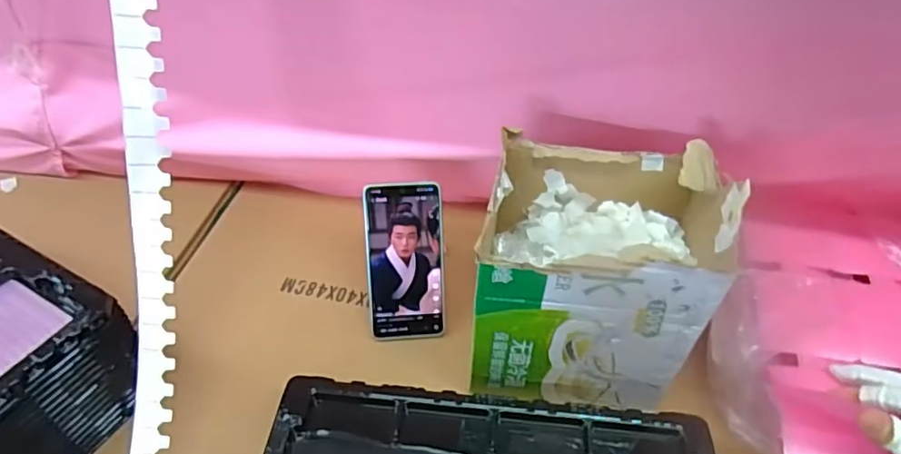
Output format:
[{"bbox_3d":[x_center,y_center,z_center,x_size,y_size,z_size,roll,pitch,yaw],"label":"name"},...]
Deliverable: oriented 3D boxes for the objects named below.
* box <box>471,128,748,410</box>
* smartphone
[{"bbox_3d":[0.122,0.037,0.524,0.192,0.203,0.157,4,46,1],"label":"box"},{"bbox_3d":[-0.047,0.039,0.601,0.079,0.169,0.008,-3,14,-7],"label":"smartphone"}]

